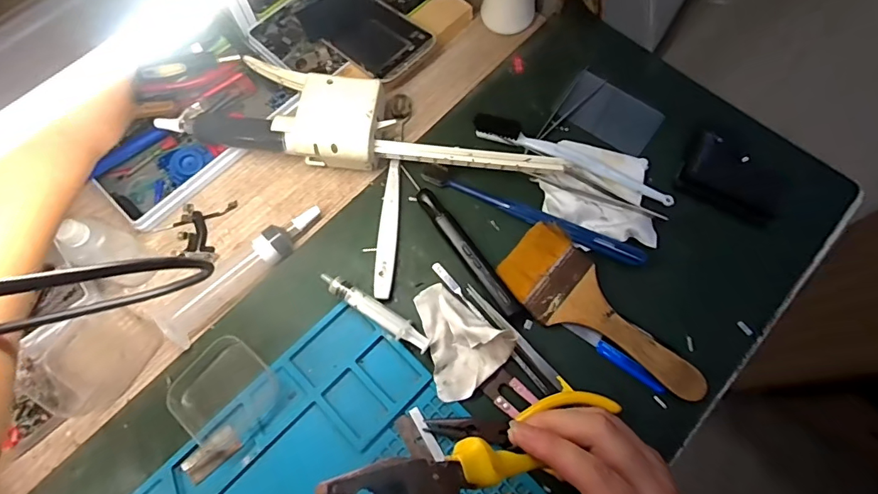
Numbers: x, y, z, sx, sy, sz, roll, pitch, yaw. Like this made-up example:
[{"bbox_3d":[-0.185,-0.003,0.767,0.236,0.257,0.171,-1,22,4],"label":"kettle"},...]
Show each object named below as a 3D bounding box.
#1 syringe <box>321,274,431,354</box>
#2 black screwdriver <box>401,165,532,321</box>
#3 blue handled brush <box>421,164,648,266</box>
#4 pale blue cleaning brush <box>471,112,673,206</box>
[{"bbox_3d":[-0.046,0.047,0.345,0.090,0.019,0.014,29,73,12],"label":"syringe"},{"bbox_3d":[0.016,-0.004,0.367,0.017,0.013,0.150,-35,72,-11],"label":"black screwdriver"},{"bbox_3d":[0.071,-0.026,0.374,0.181,0.013,0.014,24,72,11],"label":"blue handled brush"},{"bbox_3d":[0.109,-0.074,0.389,0.170,0.019,0.014,23,71,10],"label":"pale blue cleaning brush"}]

